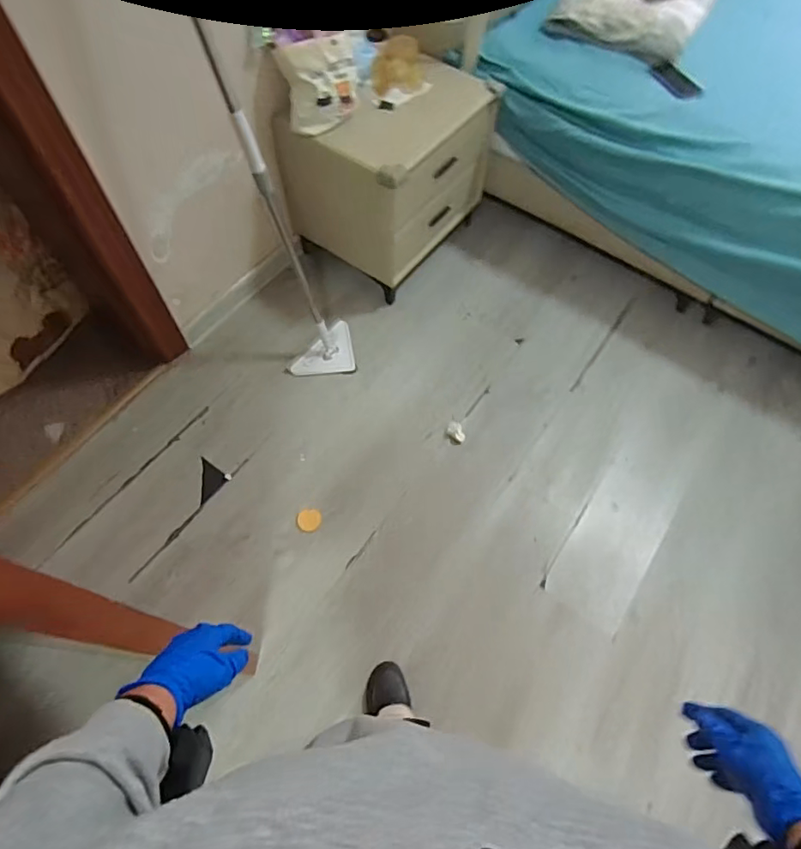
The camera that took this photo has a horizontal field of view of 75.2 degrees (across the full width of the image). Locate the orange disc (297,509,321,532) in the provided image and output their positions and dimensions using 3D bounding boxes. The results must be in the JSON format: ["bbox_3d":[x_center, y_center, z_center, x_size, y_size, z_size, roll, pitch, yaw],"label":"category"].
[{"bbox_3d":[-0.232,0.242,1.316,0.063,0.005,0.058,1,64,-1],"label":"orange disc"}]

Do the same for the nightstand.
[{"bbox_3d":[-0.025,-0.747,1.525,0.355,0.414,0.522,36,67,15],"label":"nightstand"}]

